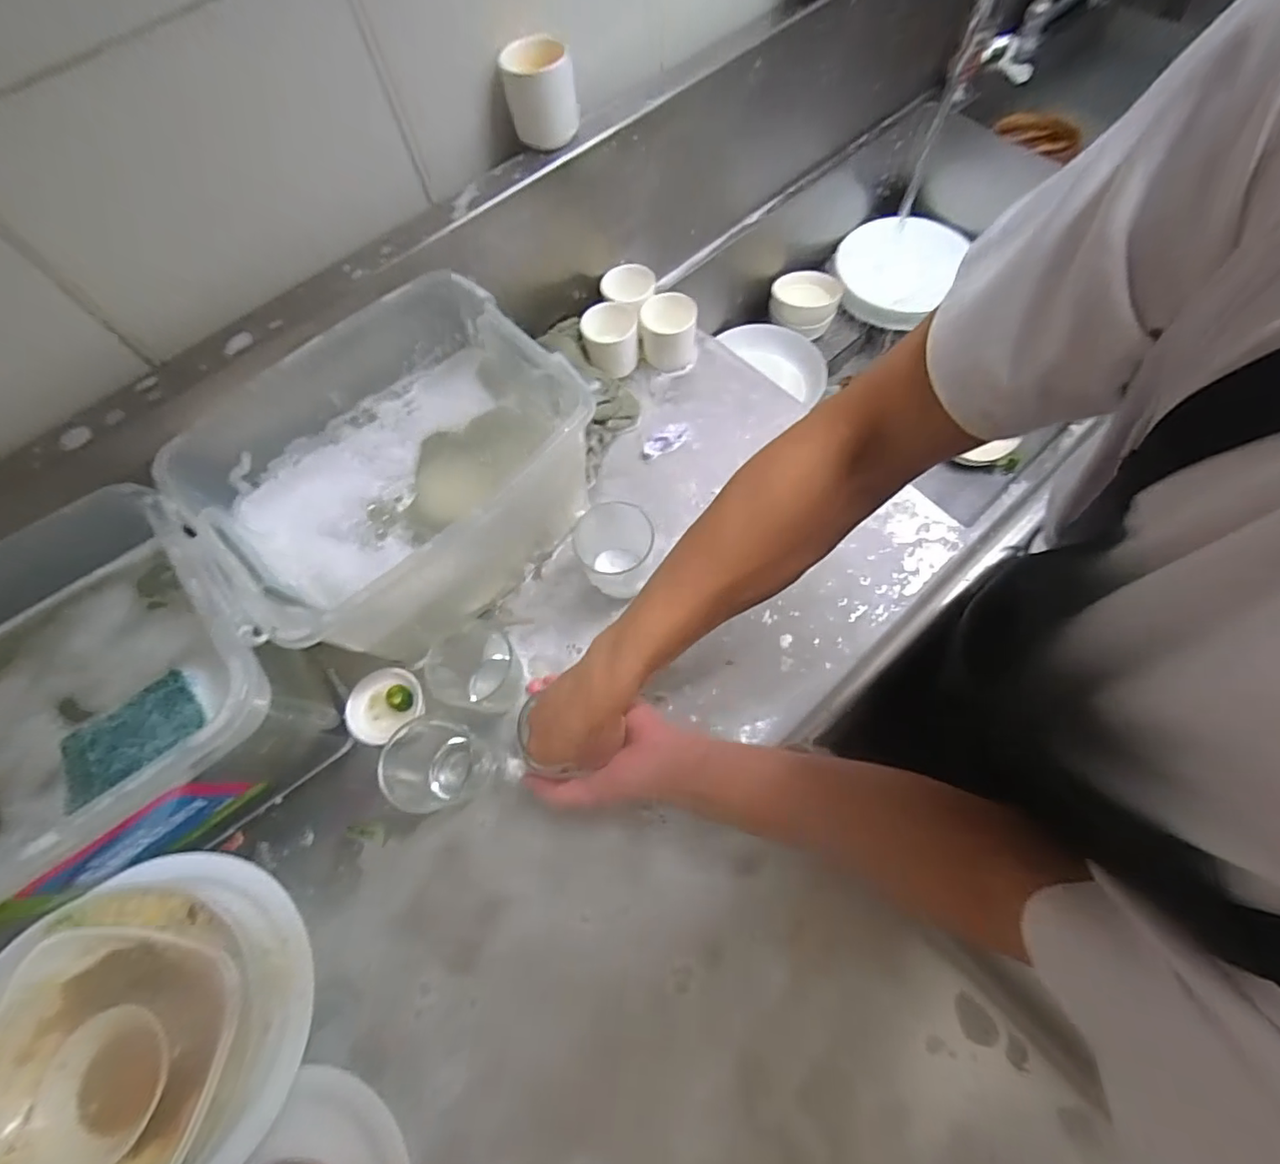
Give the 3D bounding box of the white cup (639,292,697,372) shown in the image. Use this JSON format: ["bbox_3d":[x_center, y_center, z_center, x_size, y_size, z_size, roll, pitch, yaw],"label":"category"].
[{"bbox_3d":[0.034,-0.306,0.697,0.070,0.075,0.060,-4,66,4],"label":"white cup"}]

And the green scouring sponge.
[{"bbox_3d":[-0.383,0.116,0.431,0.098,0.020,0.062,-33,67,-9],"label":"green scouring sponge"}]

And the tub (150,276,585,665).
[{"bbox_3d":[-0.222,-0.100,0.549,0.325,0.155,0.256,-40,68,-12],"label":"tub"}]

